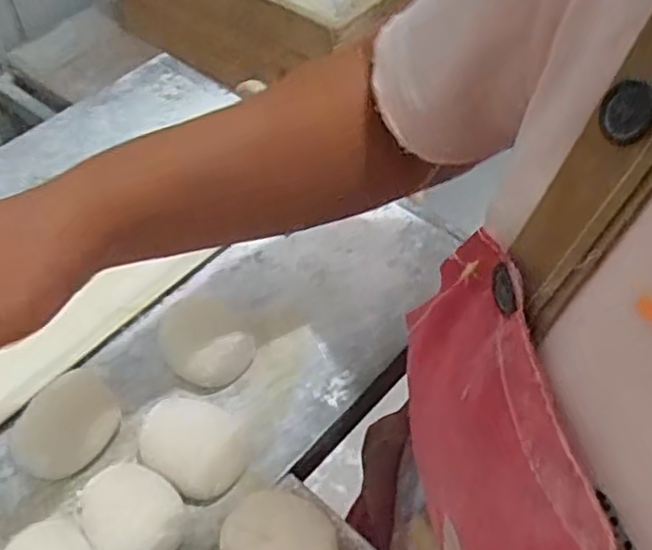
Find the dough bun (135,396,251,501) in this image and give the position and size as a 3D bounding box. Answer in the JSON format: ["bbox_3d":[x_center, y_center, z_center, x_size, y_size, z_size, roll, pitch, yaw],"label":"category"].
[{"bbox_3d":[-0.079,0.104,0.422,0.056,0.034,0.054,29,57,18],"label":"dough bun"}]

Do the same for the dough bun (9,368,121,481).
[{"bbox_3d":[-0.165,0.097,0.436,0.065,0.031,0.052,-31,60,-23],"label":"dough bun"}]

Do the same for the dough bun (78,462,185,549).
[{"bbox_3d":[-0.111,0.140,0.396,0.051,0.032,0.060,-28,59,-21],"label":"dough bun"}]

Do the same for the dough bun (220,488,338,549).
[{"bbox_3d":[-0.026,0.148,0.384,0.063,0.033,0.050,32,58,20],"label":"dough bun"}]

